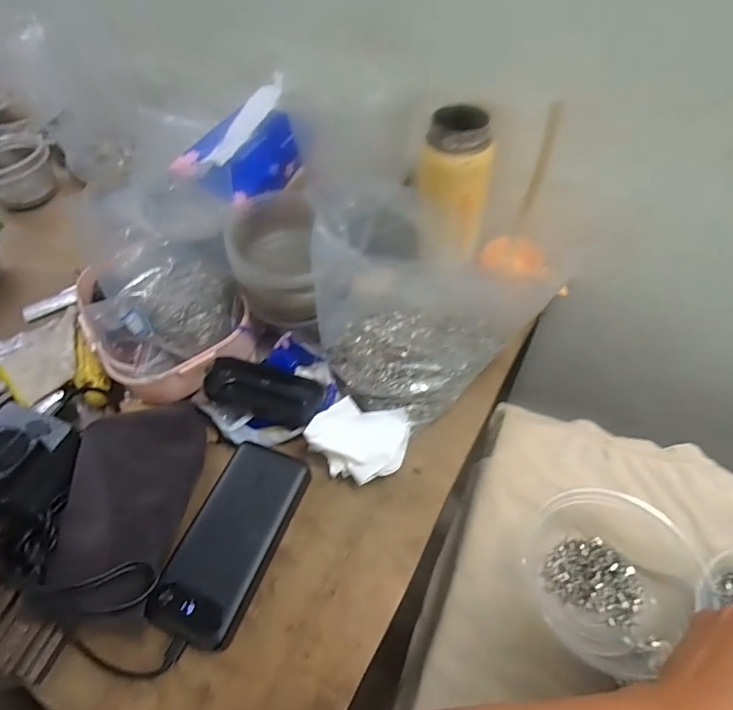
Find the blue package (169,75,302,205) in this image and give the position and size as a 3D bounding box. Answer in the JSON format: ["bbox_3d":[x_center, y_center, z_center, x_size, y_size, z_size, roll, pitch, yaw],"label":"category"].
[{"bbox_3d":[-0.128,-0.218,0.473,0.086,0.073,0.119,30,61,23],"label":"blue package"}]

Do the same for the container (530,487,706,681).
[{"bbox_3d":[0.203,0.180,0.381,0.123,0.053,0.125,-2,54,3],"label":"container"}]

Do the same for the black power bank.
[{"bbox_3d":[-0.111,0.152,0.389,0.072,0.034,0.157,16,57,15],"label":"black power bank"}]

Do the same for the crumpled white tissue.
[{"bbox_3d":[-0.007,0.080,0.426,0.084,0.046,0.072,14,56,14],"label":"crumpled white tissue"}]

